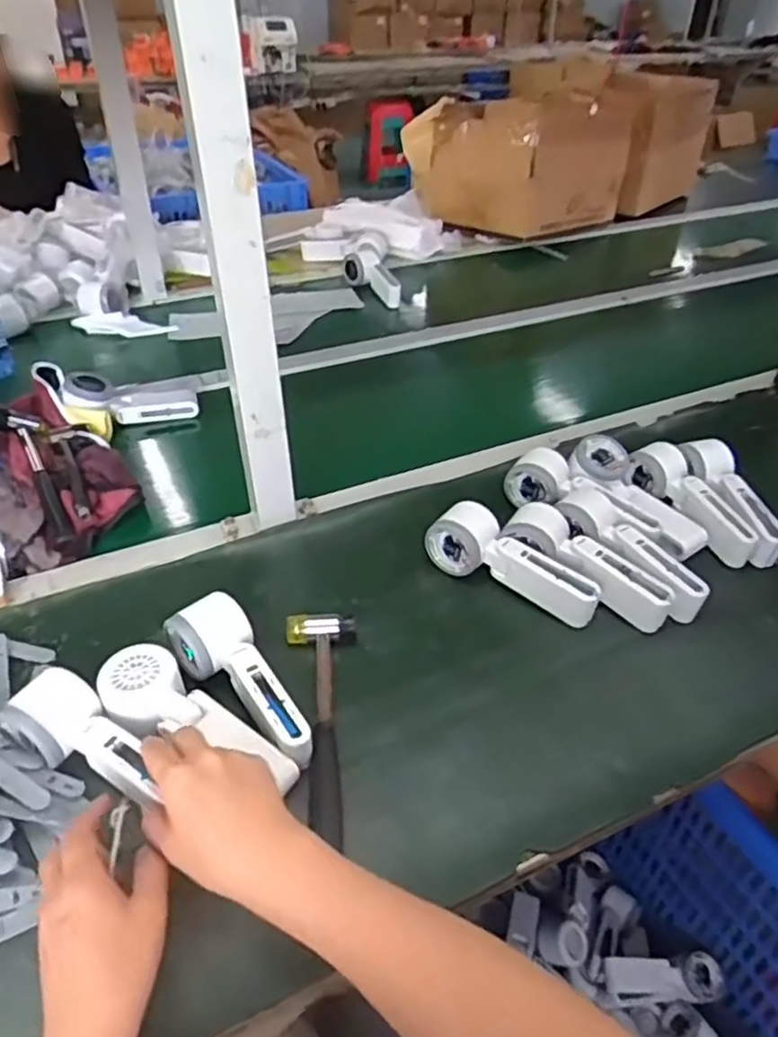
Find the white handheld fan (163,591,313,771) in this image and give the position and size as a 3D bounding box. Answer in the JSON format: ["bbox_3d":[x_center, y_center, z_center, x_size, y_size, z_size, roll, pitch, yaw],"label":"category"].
[{"bbox_3d":[-0.116,0.132,0.542,0.057,0.054,0.158,-22,44,-26],"label":"white handheld fan"}]

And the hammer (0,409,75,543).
[{"bbox_3d":[-0.388,-0.060,0.762,0.062,0.032,0.238,-23,44,-27],"label":"hammer"}]

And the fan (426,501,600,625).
[{"bbox_3d":[0.115,0.046,0.654,0.165,0.053,0.049,28,46,30],"label":"fan"}]

